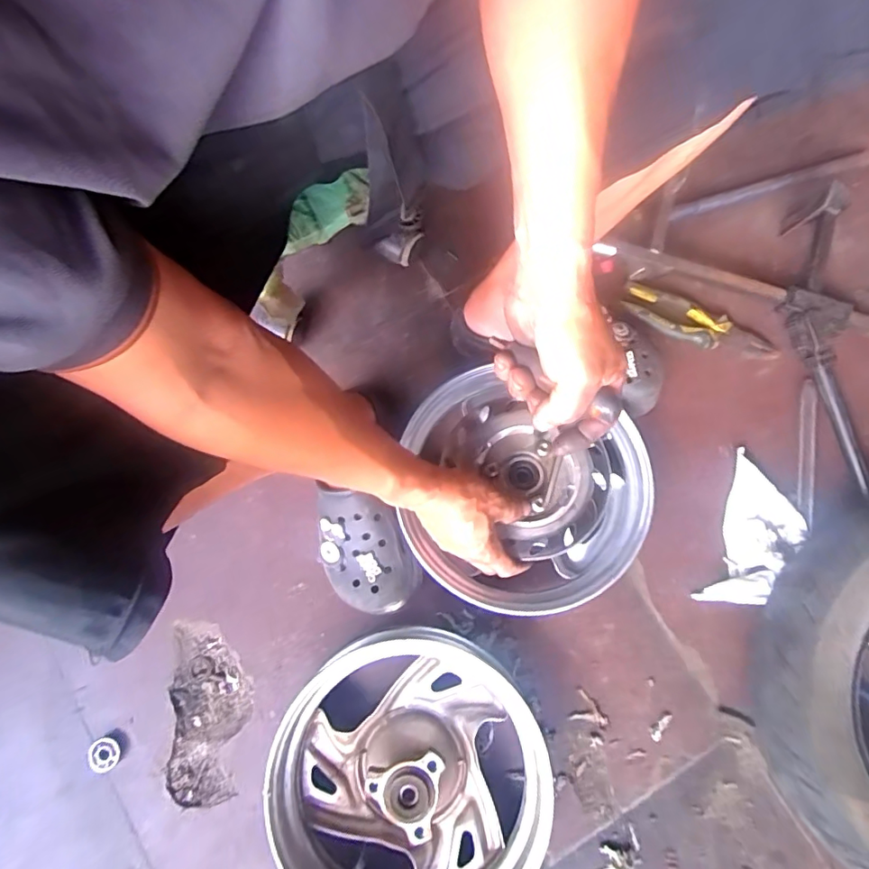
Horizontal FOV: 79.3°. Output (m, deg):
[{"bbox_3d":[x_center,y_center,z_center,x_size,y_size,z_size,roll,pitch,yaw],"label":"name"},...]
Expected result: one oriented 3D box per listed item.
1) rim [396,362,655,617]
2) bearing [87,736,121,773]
[{"bbox_3d":[0.087,0.059,0.546,0.257,0.076,0.237,23,79,4],"label":"rim"},{"bbox_3d":[-0.358,0.347,0.567,0.034,0.008,0.033,0,80,0],"label":"bearing"}]

